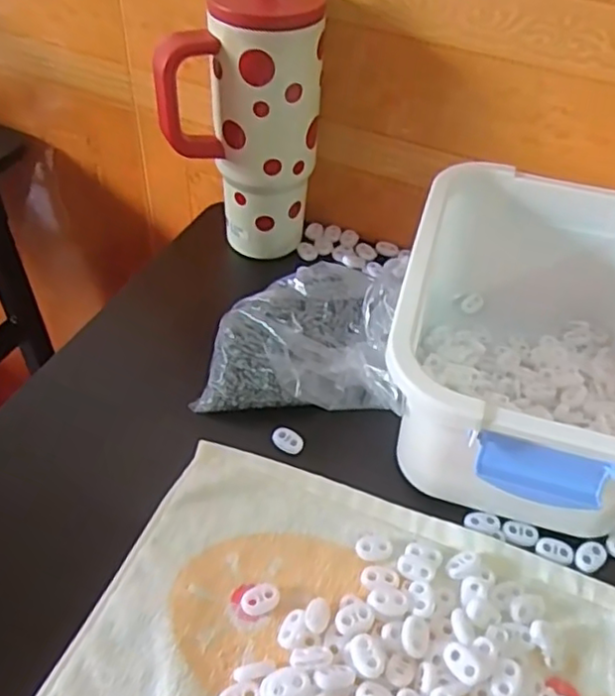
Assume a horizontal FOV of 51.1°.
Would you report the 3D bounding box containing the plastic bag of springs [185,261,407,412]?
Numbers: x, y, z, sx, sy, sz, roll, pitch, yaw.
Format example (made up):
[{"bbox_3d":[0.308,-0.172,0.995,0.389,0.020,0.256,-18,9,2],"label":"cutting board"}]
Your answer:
[{"bbox_3d":[0.004,-0.011,0.461,0.138,0.063,0.127,14,48,9],"label":"plastic bag of springs"}]

